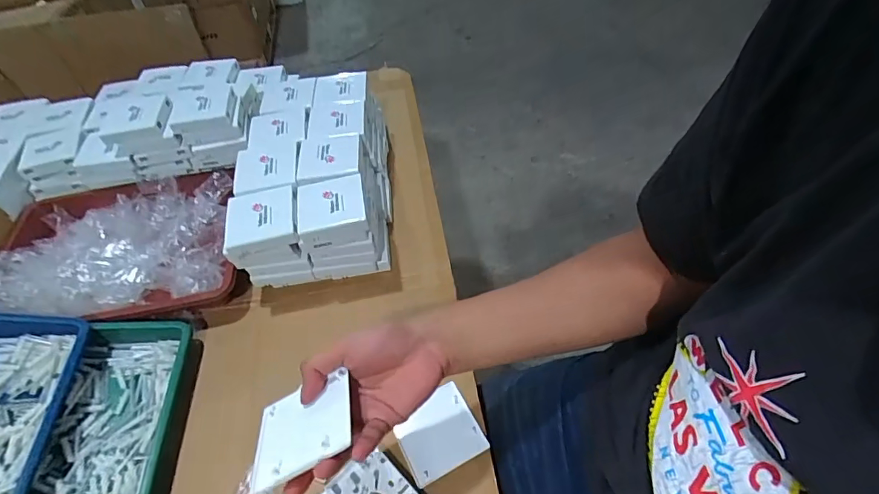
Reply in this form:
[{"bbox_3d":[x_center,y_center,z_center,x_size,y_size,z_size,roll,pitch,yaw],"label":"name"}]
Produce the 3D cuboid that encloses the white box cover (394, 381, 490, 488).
[{"bbox_3d":[-0.002,0.204,0.509,0.084,0.008,0.083,-23,51,-14],"label":"white box cover"}]

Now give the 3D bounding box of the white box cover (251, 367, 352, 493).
[{"bbox_3d":[-0.113,0.146,0.375,0.083,0.006,0.087,-26,27,2],"label":"white box cover"}]

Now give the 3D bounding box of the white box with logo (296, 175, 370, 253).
[{"bbox_3d":[-0.137,-0.047,0.606,0.090,0.049,0.084,-11,49,-5],"label":"white box with logo"}]

